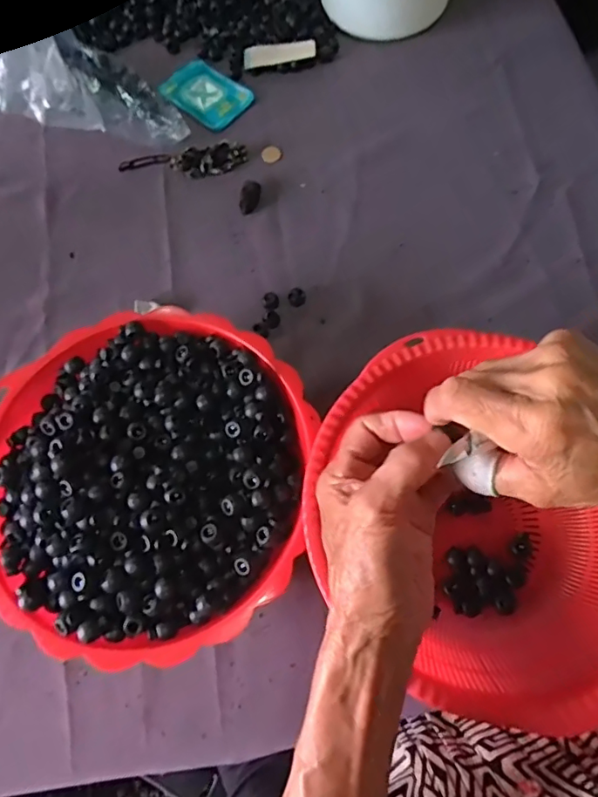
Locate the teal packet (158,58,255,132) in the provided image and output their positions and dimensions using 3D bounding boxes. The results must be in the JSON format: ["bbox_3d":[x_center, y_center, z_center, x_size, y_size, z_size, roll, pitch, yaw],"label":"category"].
[{"bbox_3d":[-0.101,-0.335,0.589,0.093,0.009,0.065,38,76,13],"label":"teal packet"}]

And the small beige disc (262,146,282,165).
[{"bbox_3d":[-0.028,-0.256,0.558,0.020,0.004,0.020,-1,71,2],"label":"small beige disc"}]

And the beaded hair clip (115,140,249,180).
[{"bbox_3d":[-0.120,-0.245,0.548,0.131,0.020,0.029,0,71,2],"label":"beaded hair clip"}]

